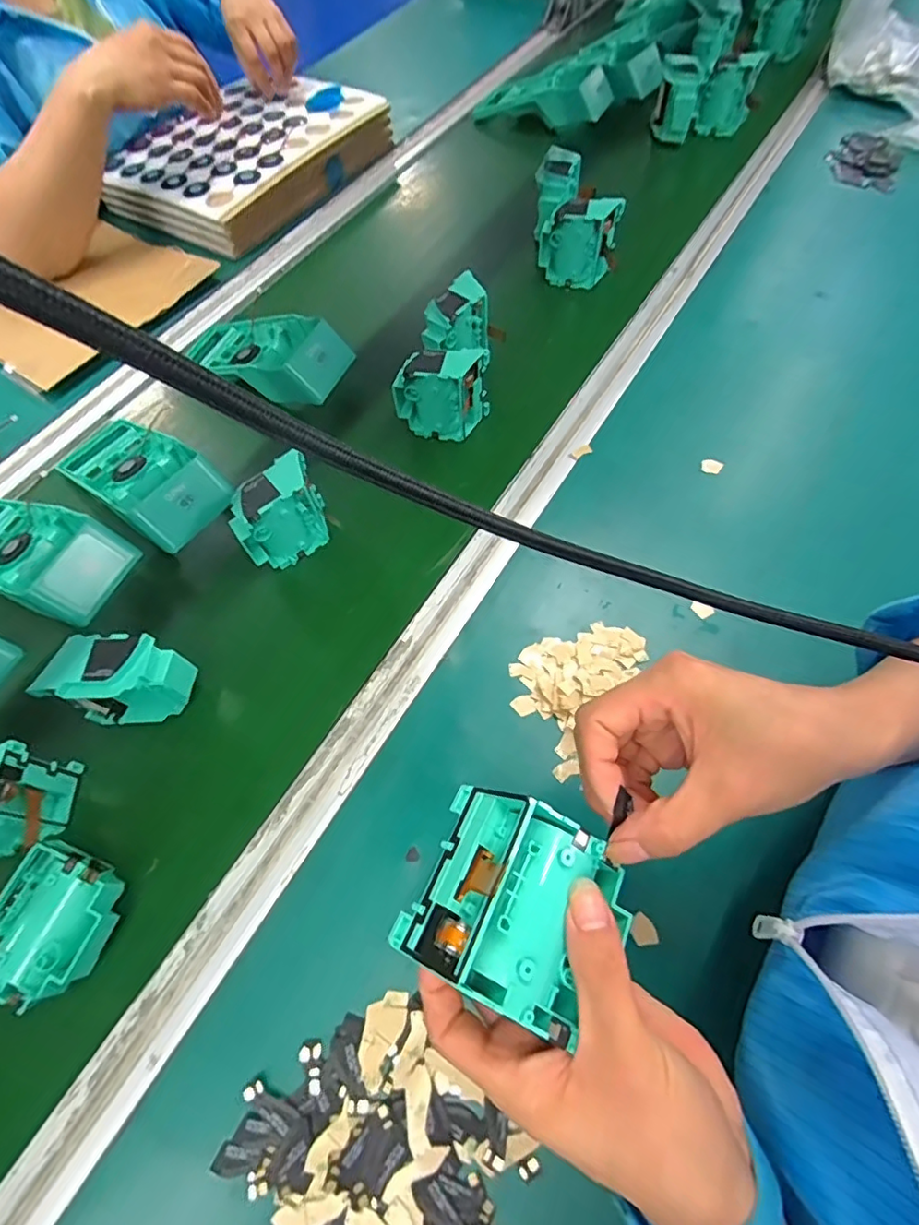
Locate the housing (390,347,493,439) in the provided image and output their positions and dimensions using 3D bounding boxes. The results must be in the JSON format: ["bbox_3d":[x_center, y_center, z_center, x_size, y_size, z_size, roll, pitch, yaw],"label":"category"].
[{"bbox_3d":[-0.017,-0.199,0.504,0.077,0.075,0.034,10,63,7],"label":"housing"}]

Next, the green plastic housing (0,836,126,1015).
[{"bbox_3d":[-0.247,0.187,0.338,0.070,0.033,0.075,17,65,11],"label":"green plastic housing"}]

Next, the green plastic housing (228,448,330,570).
[{"bbox_3d":[-0.145,-0.075,0.448,0.086,0.073,0.047,-36,67,-14],"label":"green plastic housing"}]

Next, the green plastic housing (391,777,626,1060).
[{"bbox_3d":[0.022,0.114,0.223,0.075,0.028,0.071,23,66,13],"label":"green plastic housing"}]

